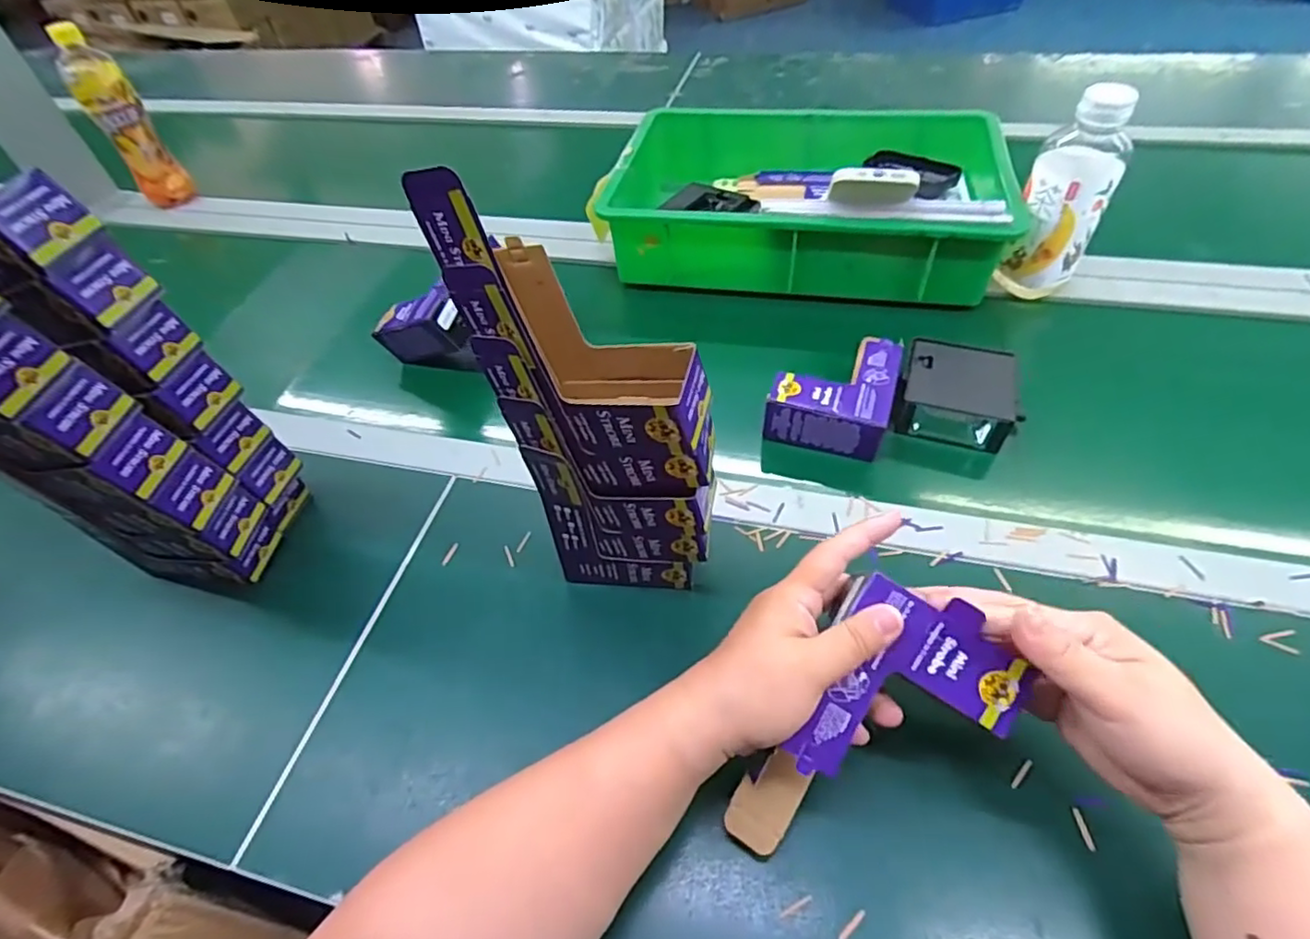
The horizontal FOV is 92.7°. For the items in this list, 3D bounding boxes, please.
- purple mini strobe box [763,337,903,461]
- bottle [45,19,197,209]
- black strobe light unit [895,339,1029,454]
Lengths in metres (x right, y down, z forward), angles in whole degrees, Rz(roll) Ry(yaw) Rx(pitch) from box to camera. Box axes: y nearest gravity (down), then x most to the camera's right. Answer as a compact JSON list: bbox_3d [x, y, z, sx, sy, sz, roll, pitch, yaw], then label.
[{"bbox_3d":[0.158,-0.069,0.551,0.097,0.044,0.105,13,53,16],"label":"purple mini strobe box"},{"bbox_3d":[-0.741,-0.480,0.882,0.066,0.224,0.064,-31,54,-18],"label":"bottle"},{"bbox_3d":[0.264,-0.065,0.550,0.093,0.048,0.089,17,54,19],"label":"black strobe light unit"}]

